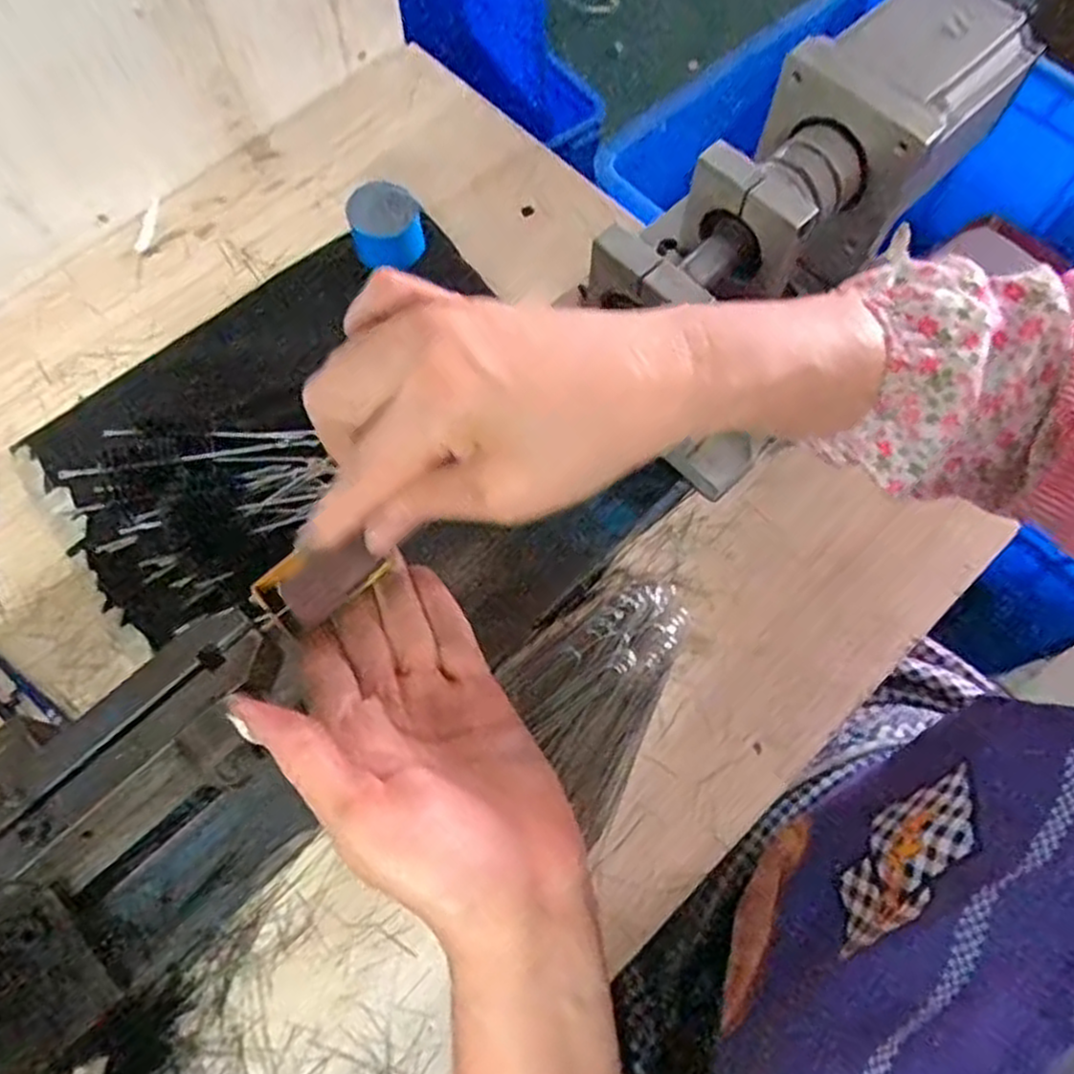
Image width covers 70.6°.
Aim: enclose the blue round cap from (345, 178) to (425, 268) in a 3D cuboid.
[{"bbox_3d":[-0.104,-0.216,0.526,0.047,0.031,0.046,0,69,1],"label":"blue round cap"}]

